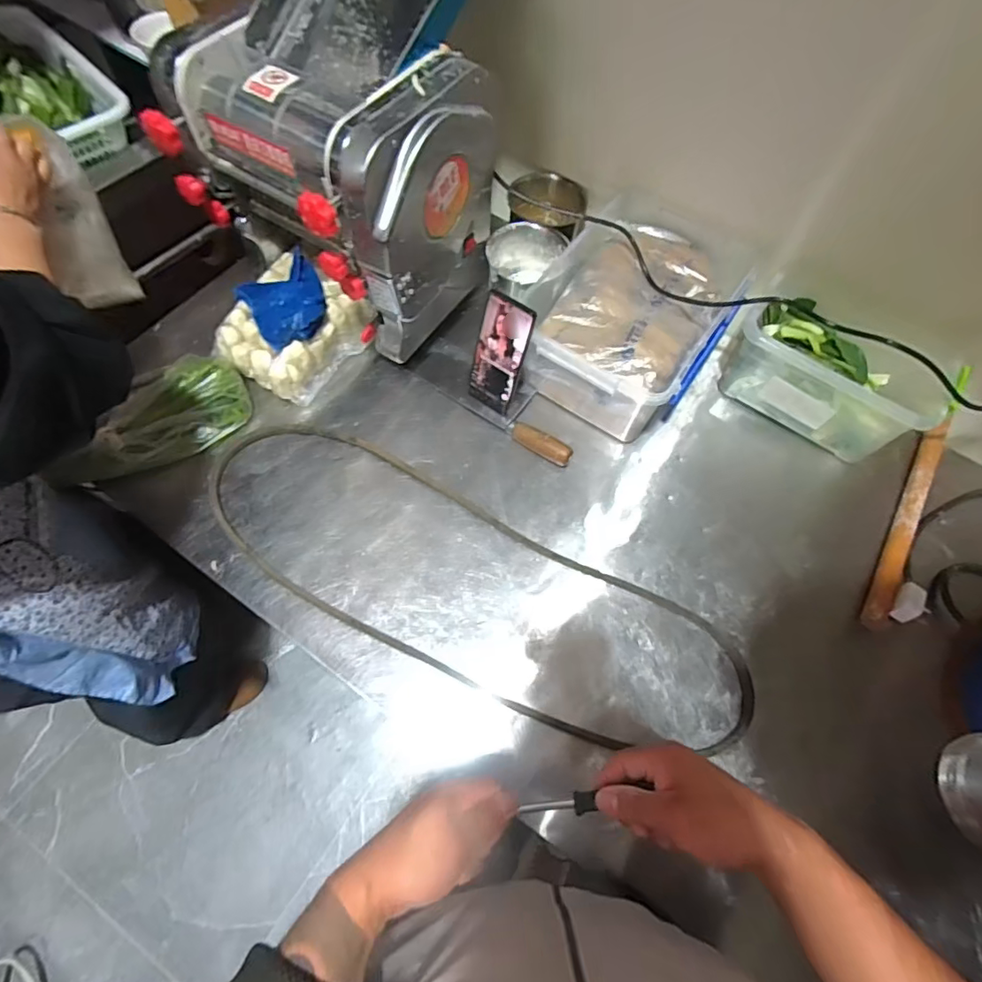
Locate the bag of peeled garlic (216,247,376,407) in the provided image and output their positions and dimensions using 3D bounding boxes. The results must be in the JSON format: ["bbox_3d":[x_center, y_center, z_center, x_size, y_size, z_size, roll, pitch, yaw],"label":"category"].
[{"bbox_3d":[-0.290,-0.235,0.801,0.167,0.123,0.175,20,64,6],"label":"bag of peeled garlic"}]

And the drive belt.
[{"bbox_3d":[-0.039,0.116,0.703,0.753,0.014,0.223,28,66,10],"label":"drive belt"}]

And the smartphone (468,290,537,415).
[{"bbox_3d":[0.011,-0.187,0.768,0.073,0.167,0.012,31,45,15],"label":"smartphone"}]

